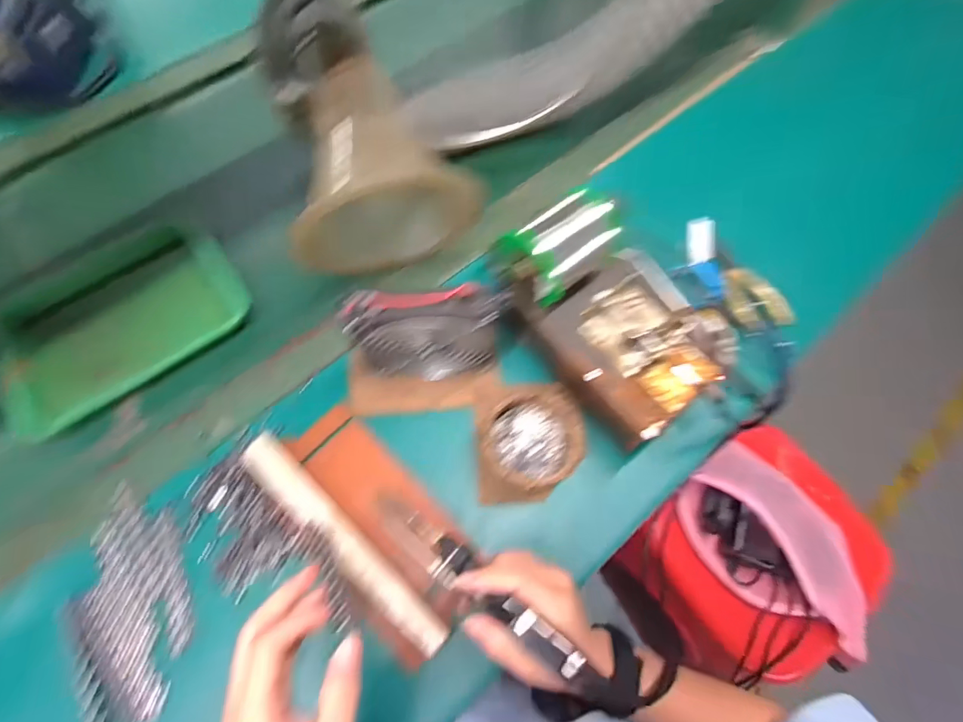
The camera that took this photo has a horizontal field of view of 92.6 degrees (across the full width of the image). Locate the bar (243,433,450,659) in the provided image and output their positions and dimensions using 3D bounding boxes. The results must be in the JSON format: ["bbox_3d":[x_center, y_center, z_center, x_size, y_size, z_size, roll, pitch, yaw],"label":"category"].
[{"bbox_3d":[-0.111,0.142,0.372,0.217,0.041,0.029,39,72,14],"label":"bar"}]

